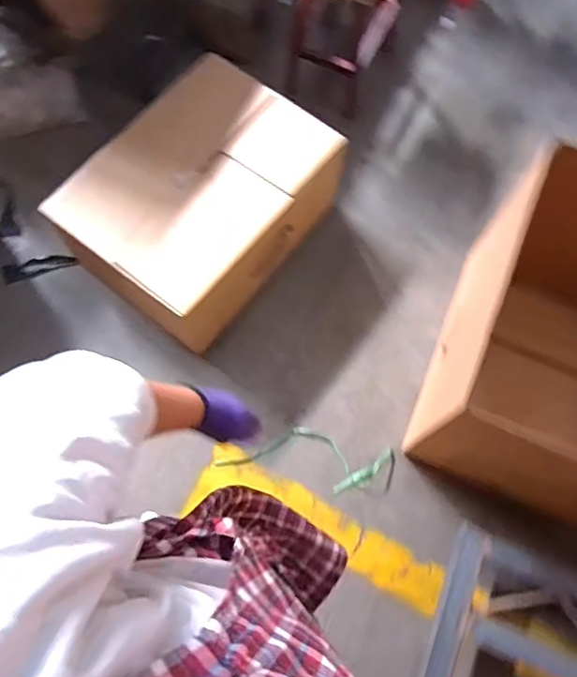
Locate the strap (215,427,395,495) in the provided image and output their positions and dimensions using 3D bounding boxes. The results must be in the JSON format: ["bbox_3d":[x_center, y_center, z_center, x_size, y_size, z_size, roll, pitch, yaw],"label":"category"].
[{"bbox_3d":[0.050,0.300,1.367,0.438,0.038,0.137,13,67,3],"label":"strap"}]

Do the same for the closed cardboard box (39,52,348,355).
[{"bbox_3d":[-0.219,-0.348,1.385,0.436,0.267,0.631,36,70,12],"label":"closed cardboard box"}]

